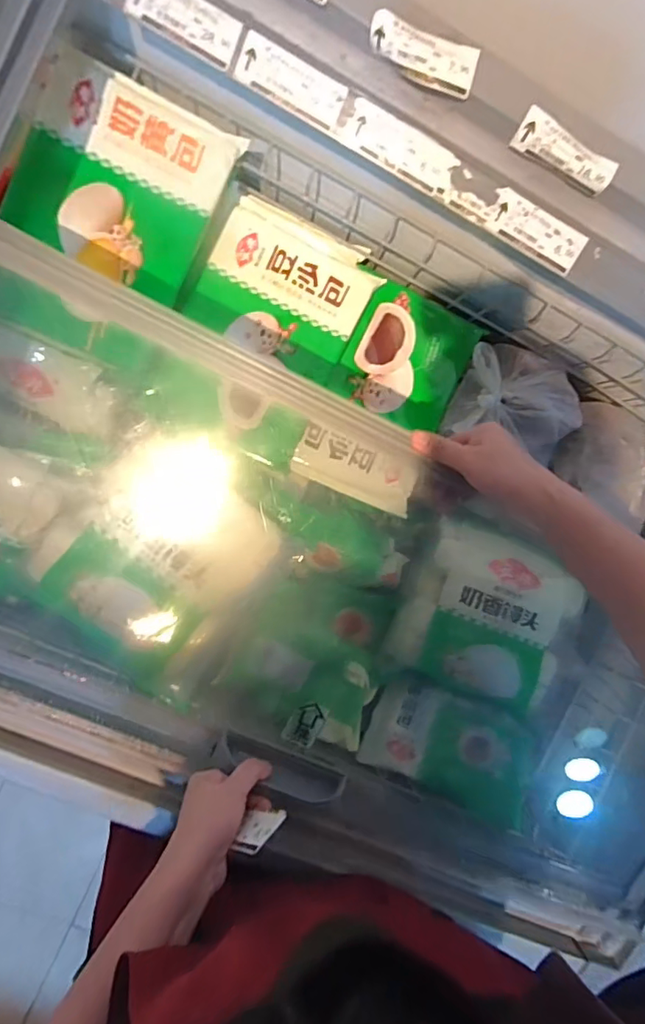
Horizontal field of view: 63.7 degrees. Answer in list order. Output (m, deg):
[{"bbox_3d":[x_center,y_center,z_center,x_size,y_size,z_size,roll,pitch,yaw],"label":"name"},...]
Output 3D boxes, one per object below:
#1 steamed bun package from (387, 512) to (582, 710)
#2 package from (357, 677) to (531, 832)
[{"bbox_3d":[0.255,0.154,0.781,0.241,0.081,0.233,22,90,-8],"label":"steamed bun package"},{"bbox_3d":[0.187,0.341,0.763,0.234,0.041,0.143,20,65,10],"label":"package"}]

